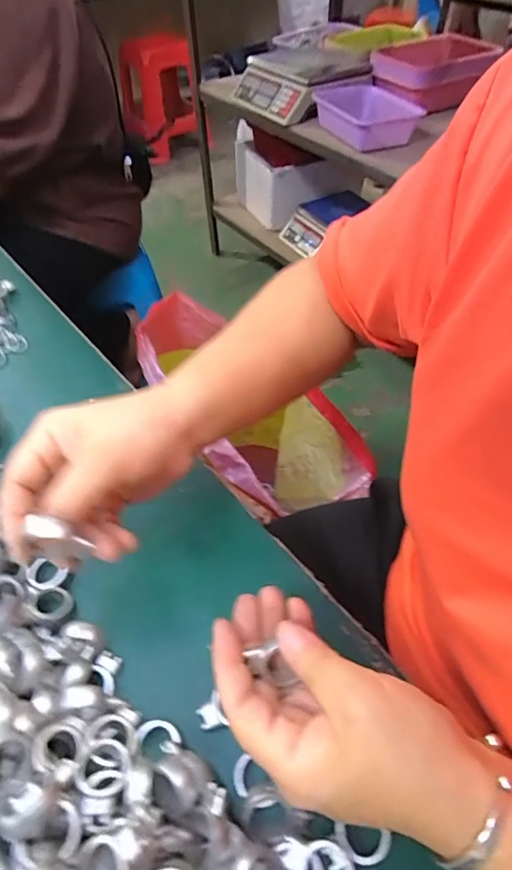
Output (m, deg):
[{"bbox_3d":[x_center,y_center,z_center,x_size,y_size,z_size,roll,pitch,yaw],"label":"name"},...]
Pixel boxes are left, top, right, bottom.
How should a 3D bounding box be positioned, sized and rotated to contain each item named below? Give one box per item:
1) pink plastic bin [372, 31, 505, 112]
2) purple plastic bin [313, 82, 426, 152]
[{"bbox_3d":[0.428,-0.888,1.139,0.269,0.102,0.193,-17,53,-11],"label":"pink plastic bin"},{"bbox_3d":[0.253,-0.738,1.084,0.204,0.068,0.239,-25,55,-17],"label":"purple plastic bin"}]

